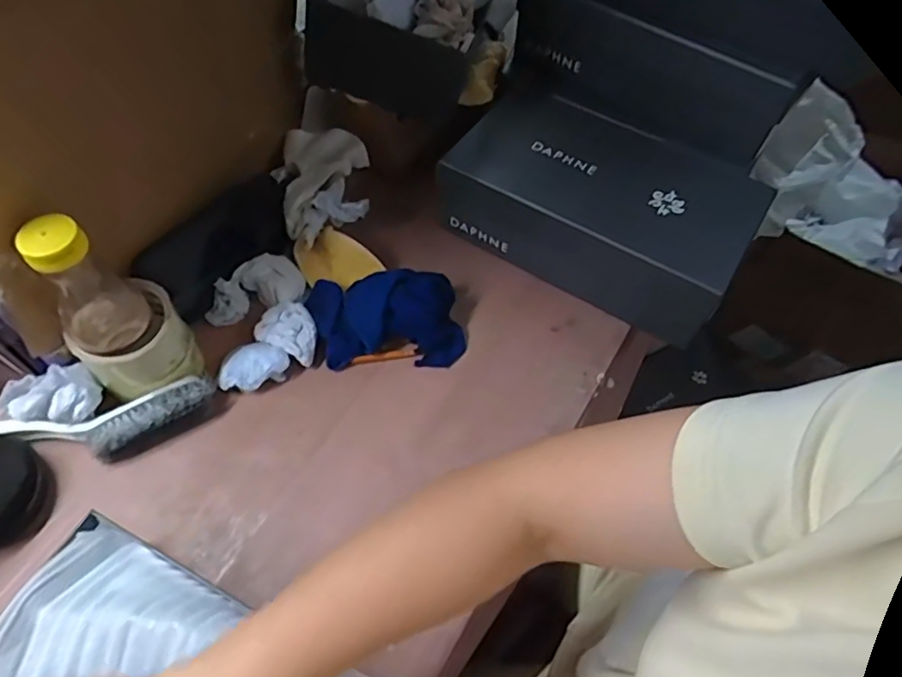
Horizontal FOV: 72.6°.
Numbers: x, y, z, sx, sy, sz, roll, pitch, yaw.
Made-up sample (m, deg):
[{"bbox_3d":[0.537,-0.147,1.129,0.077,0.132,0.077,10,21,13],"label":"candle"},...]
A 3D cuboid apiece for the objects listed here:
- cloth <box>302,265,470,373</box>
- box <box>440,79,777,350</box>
[{"bbox_3d":[-0.064,-0.029,0.596,0.148,0.055,0.093,-2,57,-5],"label":"cloth"},{"bbox_3d":[0.156,-0.147,0.658,0.301,0.110,0.179,29,60,15],"label":"box"}]

